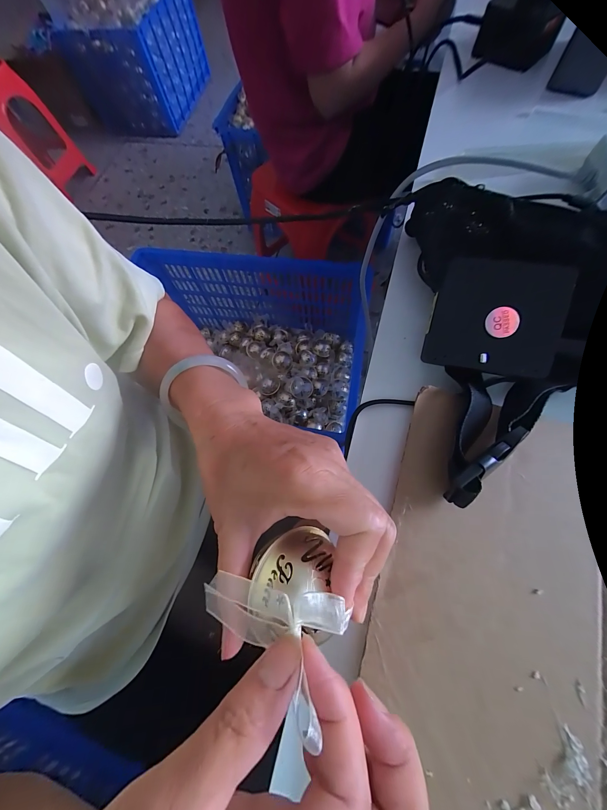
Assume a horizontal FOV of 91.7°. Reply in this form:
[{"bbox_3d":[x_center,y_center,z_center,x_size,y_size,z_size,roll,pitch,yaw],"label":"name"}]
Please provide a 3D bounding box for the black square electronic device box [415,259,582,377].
[{"bbox_3d":[0.139,-0.066,0.214,0.083,0.019,0.085,16,83,26],"label":"black square electronic device box"}]

